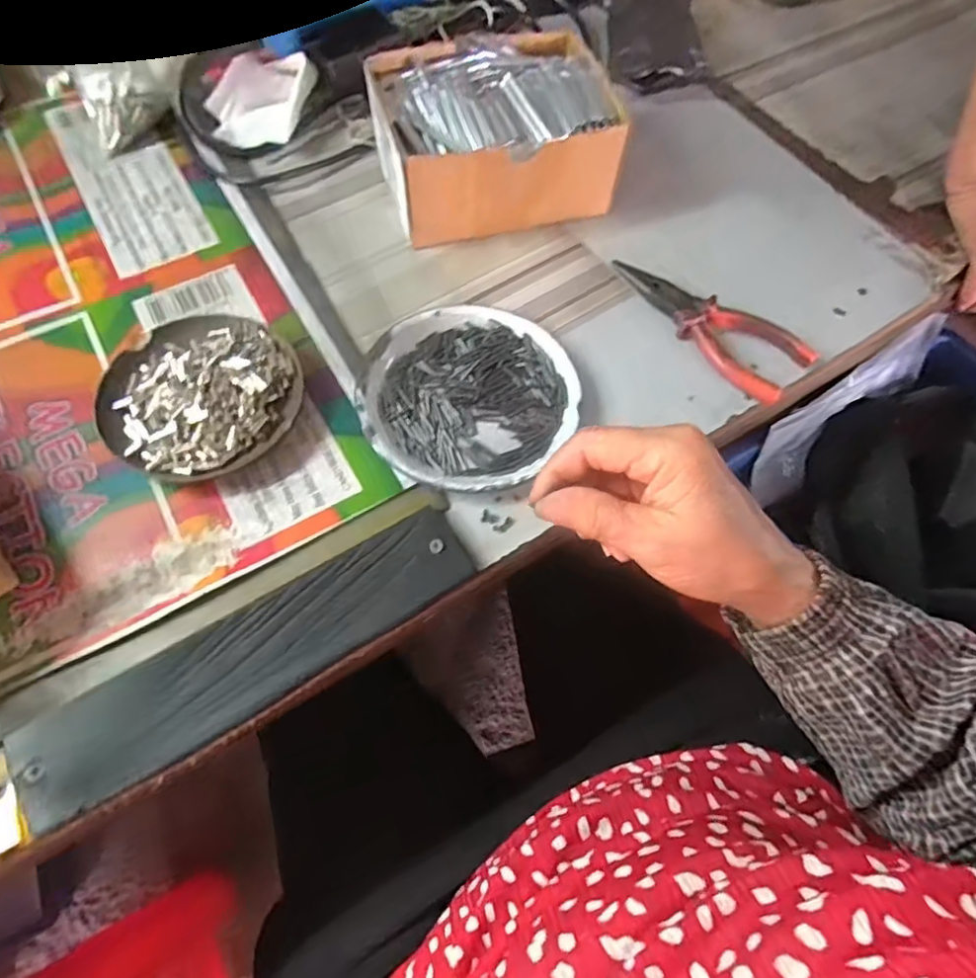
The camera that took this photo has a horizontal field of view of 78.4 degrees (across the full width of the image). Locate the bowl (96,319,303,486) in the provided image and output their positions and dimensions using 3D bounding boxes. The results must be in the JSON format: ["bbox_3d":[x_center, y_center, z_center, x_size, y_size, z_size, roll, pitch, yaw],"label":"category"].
[{"bbox_3d":[-0.173,-0.060,0.359,0.110,0.026,0.113,2,63,-3],"label":"bowl"}]

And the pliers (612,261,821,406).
[{"bbox_3d":[0.150,-0.116,0.408,0.051,0.017,0.141,-37,71,-20],"label":"pliers"}]

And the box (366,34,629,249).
[{"bbox_3d":[0.002,-0.259,0.444,0.163,0.072,0.127,-11,65,-9],"label":"box"}]

